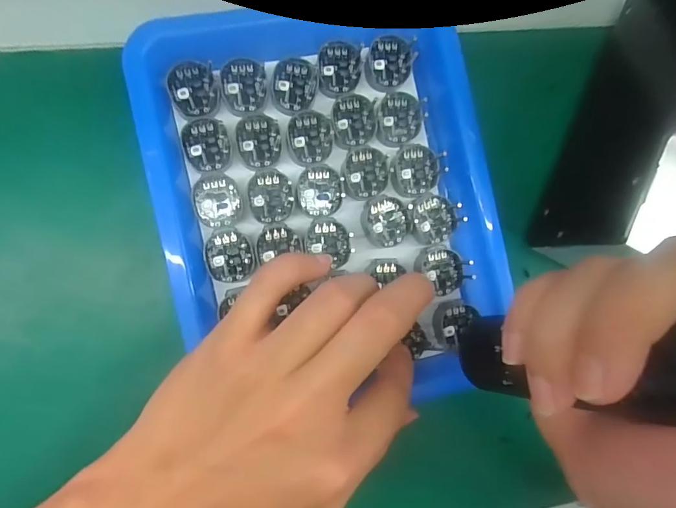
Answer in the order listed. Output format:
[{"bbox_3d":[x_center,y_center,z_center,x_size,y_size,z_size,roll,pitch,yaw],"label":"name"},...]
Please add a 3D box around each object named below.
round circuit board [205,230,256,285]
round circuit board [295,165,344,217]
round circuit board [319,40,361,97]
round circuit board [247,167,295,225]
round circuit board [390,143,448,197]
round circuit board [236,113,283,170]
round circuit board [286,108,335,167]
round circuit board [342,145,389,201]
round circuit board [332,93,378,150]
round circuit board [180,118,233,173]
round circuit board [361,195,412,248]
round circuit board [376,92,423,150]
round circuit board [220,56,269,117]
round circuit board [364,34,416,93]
[{"bbox_3d":[-0.056,0.001,0.232,0.025,0.004,0.027,3,83,-25],"label":"round circuit board"},{"bbox_3d":[-0.010,-0.034,0.240,0.024,0.008,0.027,5,85,-8],"label":"round circuit board"},{"bbox_3d":[0.001,-0.101,0.242,0.023,0.006,0.030,2,86,-9],"label":"round circuit board"},{"bbox_3d":[-0.035,-0.031,0.235,0.023,0.006,0.029,6,85,-8],"label":"round circuit board"},{"bbox_3d":[0.043,-0.047,0.247,0.028,0.004,0.031,36,82,-5],"label":"round circuit board"},{"bbox_3d":[-0.041,-0.060,0.234,0.023,0.005,0.029,5,85,-9],"label":"round circuit board"},{"bbox_3d":[-0.015,-0.063,0.238,0.024,0.005,0.029,14,84,-8],"label":"round circuit board"},{"bbox_3d":[0.015,-0.045,0.244,0.025,0.004,0.029,5,85,-8],"label":"round circuit board"},{"bbox_3d":[0.009,-0.073,0.244,0.024,0.004,0.030,7,85,-8],"label":"round circuit board"},{"bbox_3d":[-0.067,-0.057,0.229,0.024,0.005,0.028,-8,87,-9],"label":"round circuit board"},{"bbox_3d":[0.027,-0.019,0.244,0.025,0.004,0.028,-23,90,-10],"label":"round circuit board"},{"bbox_3d":[0.035,-0.076,0.248,0.026,0.005,0.031,4,86,-9],"label":"round circuit board"},{"bbox_3d":[-0.049,-0.088,0.233,0.024,0.008,0.030,-4,87,-9],"label":"round circuit board"},{"bbox_3d":[0.029,-0.107,0.248,0.025,0.007,0.029,29,82,-6],"label":"round circuit board"}]

